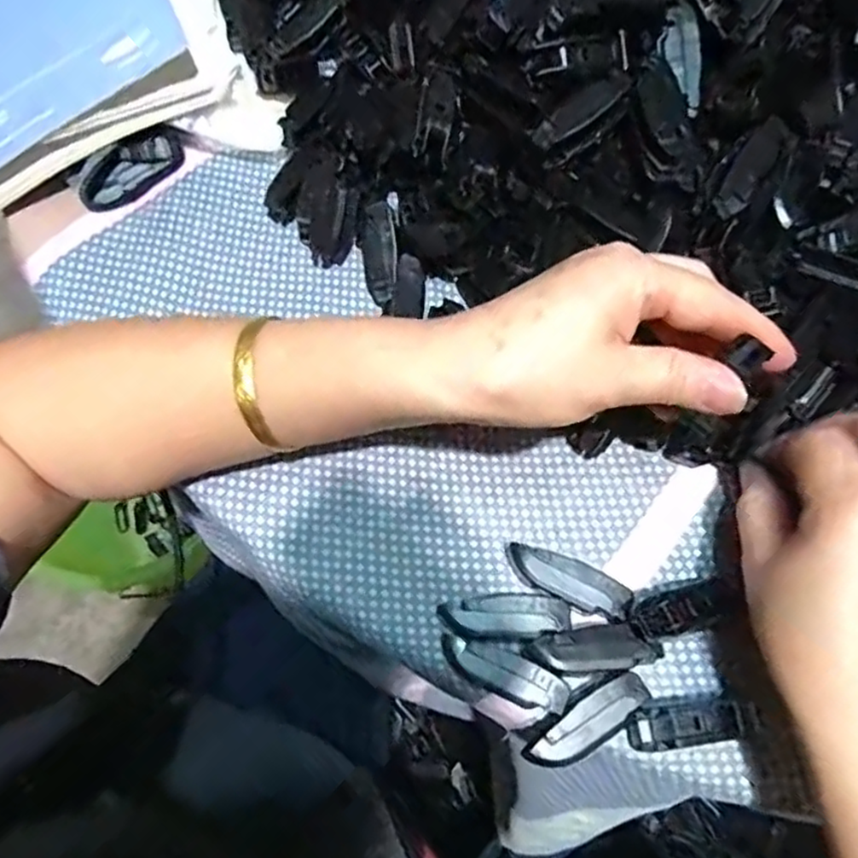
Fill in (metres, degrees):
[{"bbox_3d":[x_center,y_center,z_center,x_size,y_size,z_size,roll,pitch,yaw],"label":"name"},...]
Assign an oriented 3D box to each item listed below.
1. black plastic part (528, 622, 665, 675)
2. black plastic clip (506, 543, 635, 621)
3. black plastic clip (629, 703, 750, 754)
[{"bbox_3d":[0.067,0.091,0.280,0.052,0.004,0.018,-7,69,-3],"label":"black plastic part"},{"bbox_3d":[0.060,0.064,0.294,0.055,0.006,0.019,24,71,9],"label":"black plastic clip"},{"bbox_3d":[0.103,0.118,0.272,0.049,0.006,0.015,-7,69,-3],"label":"black plastic clip"}]

